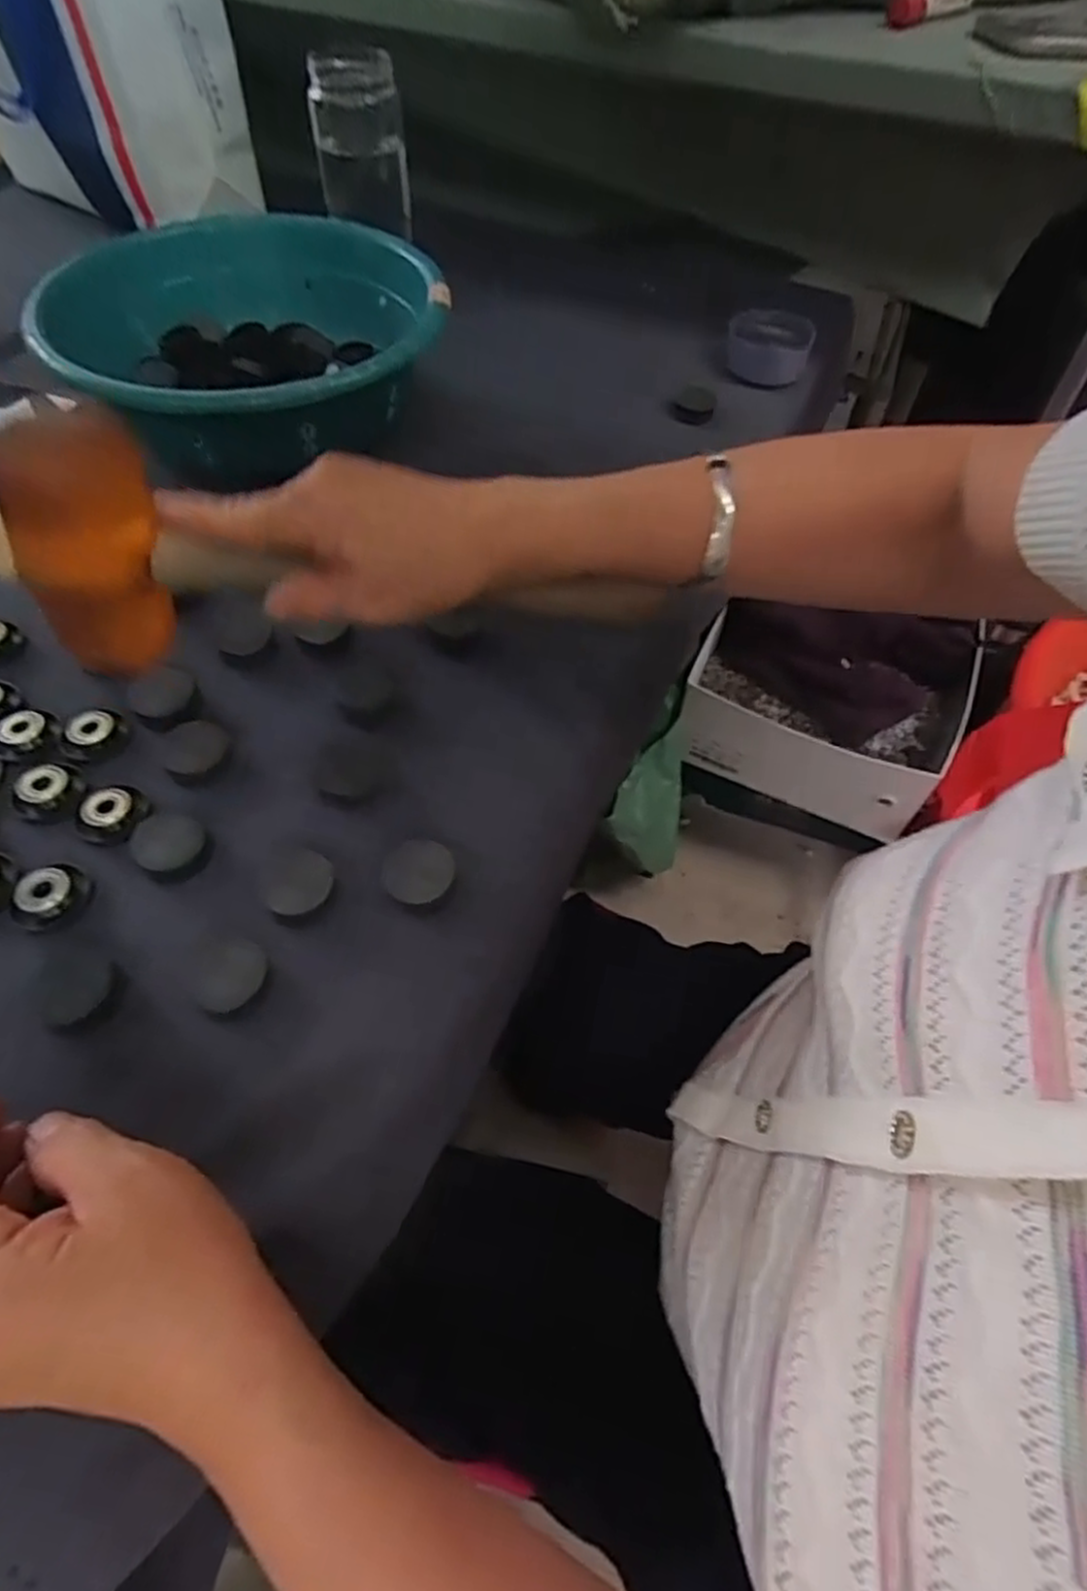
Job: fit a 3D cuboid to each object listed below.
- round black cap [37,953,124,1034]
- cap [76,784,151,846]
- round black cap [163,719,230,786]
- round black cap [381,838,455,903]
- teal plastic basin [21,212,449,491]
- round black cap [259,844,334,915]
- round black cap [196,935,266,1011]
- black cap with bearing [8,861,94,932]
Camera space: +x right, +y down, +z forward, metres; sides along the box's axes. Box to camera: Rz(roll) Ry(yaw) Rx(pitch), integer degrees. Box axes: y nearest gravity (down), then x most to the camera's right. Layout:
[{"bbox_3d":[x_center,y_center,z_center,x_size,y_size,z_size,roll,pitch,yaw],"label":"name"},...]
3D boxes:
[{"bbox_3d":[-0.194,0.081,0.320,0.035,0.004,0.031,17,55,11],"label":"round black cap"},{"bbox_3d":[-0.205,0.007,0.365,0.030,0.009,0.025,-33,61,-22],"label":"cap"},{"bbox_3d":[-0.174,-0.022,0.387,0.032,0.008,0.034,1,54,-1],"label":"round black cap"},{"bbox_3d":[-0.057,0.036,0.353,0.031,0.013,0.035,-13,55,-11],"label":"round black cap"},{"bbox_3d":[-0.196,-0.311,0.539,0.255,0.078,0.261,-2,54,-3],"label":"teal plastic basin"},{"bbox_3d":[-0.113,0.038,0.349,0.034,0.004,0.031,1,54,-1],"label":"round black cap"},{"bbox_3d":[-0.131,0.075,0.323,0.028,0.005,0.031,11,54,7],"label":"round black cap"},{"bbox_3d":[-0.217,0.044,0.338,0.026,0.012,0.031,37,61,23],"label":"black cap with bearing"}]

